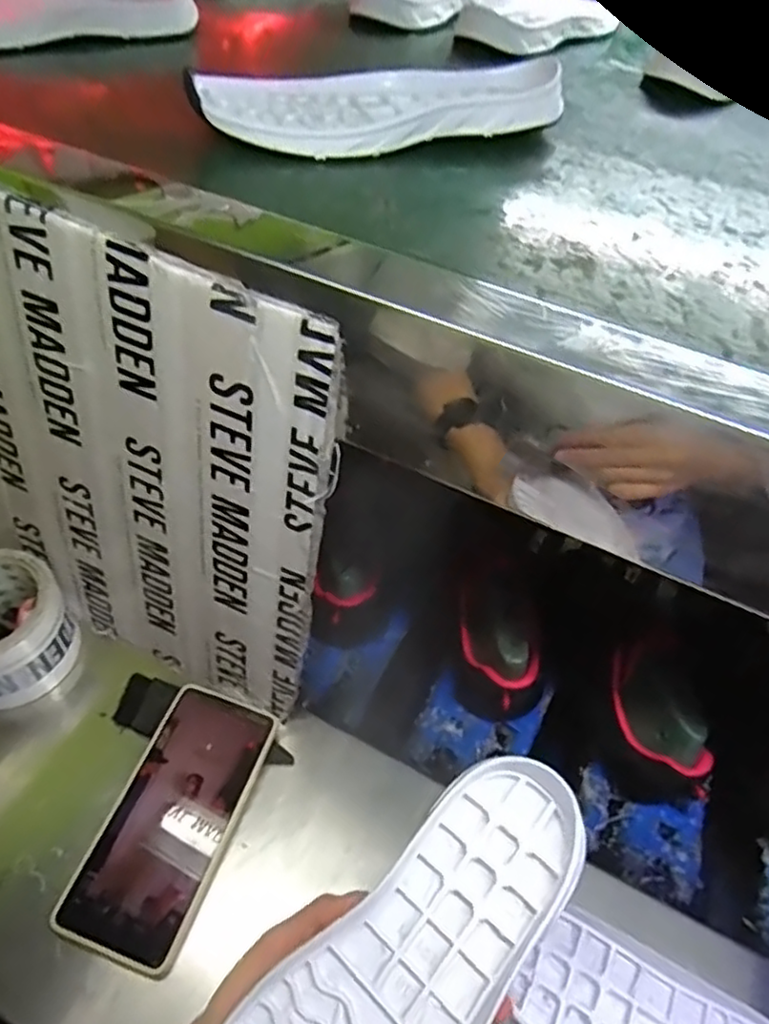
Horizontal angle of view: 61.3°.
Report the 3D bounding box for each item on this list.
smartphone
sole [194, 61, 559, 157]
[{"bbox_3d":[-0.140,0.202,0.434,0.080,0.008,0.164,18,53,9],"label":"smartphone"},{"bbox_3d":[-0.008,-0.270,0.419,0.227,0.037,0.117,-16,47,-23],"label":"sole"}]

